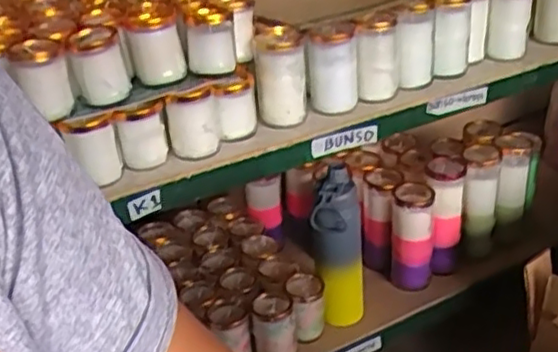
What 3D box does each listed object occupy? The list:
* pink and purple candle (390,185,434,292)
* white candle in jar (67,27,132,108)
[{"bbox_3d":[0.241,0.111,1.190,0.073,0.176,0.091,4,31,13],"label":"pink and purple candle"},{"bbox_3d":[-0.208,-0.127,0.766,0.059,0.075,0.062,-14,31,-17],"label":"white candle in jar"}]

